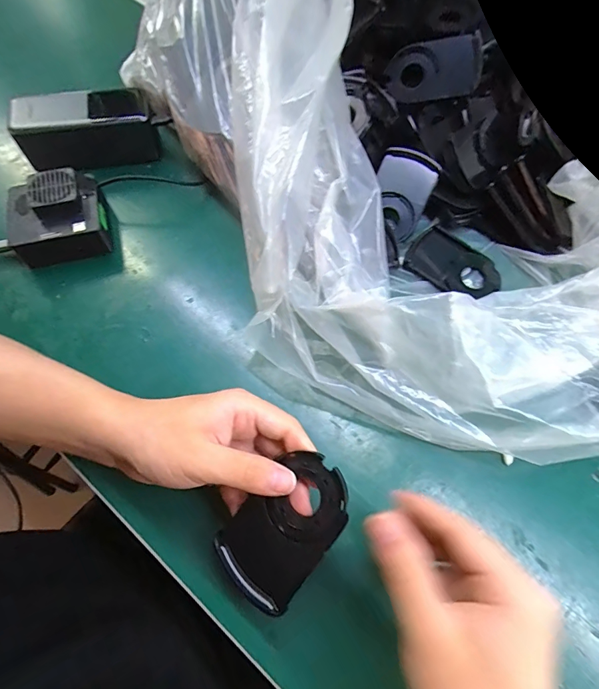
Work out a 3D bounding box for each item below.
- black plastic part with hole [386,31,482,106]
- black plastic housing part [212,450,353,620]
[{"bbox_3d":[0.140,-0.287,0.405,0.092,0.054,0.011,5,25,25],"label":"black plastic part with hole"},{"bbox_3d":[-0.009,0.109,0.234,0.057,0.010,0.089,36,92,23],"label":"black plastic housing part"}]

